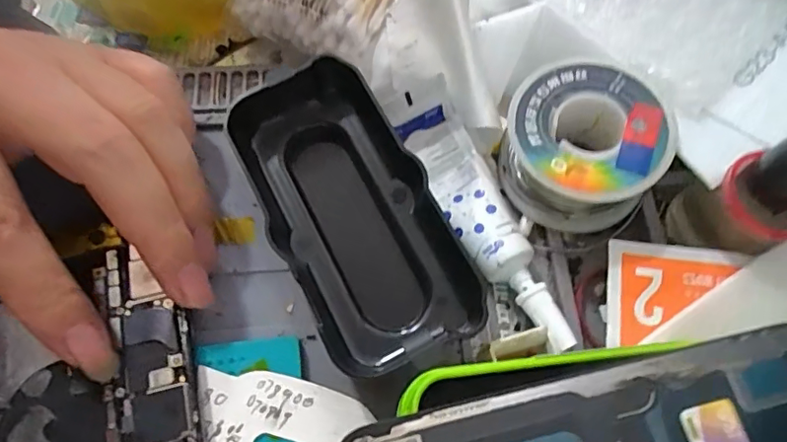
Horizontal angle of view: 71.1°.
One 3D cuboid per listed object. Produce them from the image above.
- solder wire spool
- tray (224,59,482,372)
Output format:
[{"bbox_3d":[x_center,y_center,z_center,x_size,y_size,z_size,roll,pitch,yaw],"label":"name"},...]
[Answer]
[{"bbox_3d":[0.065,-0.026,0.195,0.051,0.031,0.052,0,76,1],"label":"solder wire spool"},{"bbox_3d":[-0.015,-0.001,0.192,0.051,0.020,0.106,-25,77,-5],"label":"tray"}]

